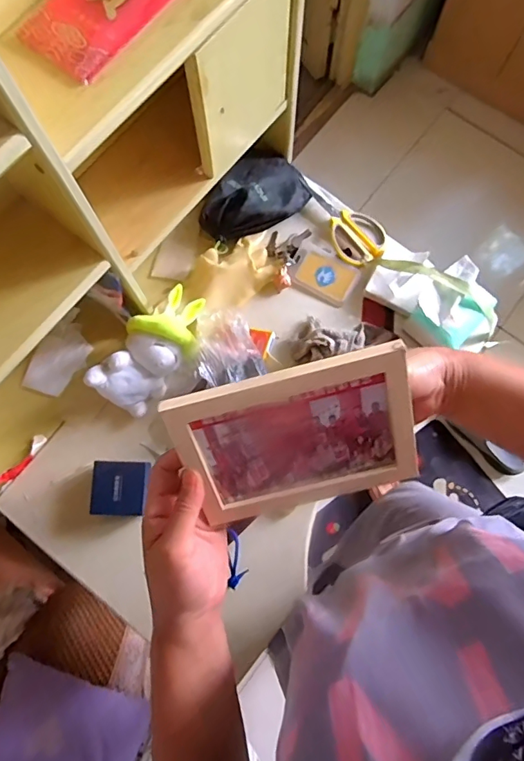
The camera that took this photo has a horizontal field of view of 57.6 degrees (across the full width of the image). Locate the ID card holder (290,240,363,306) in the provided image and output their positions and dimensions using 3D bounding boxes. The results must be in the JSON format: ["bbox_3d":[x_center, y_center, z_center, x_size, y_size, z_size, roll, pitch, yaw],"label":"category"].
[{"bbox_3d":[0.103,-0.178,0.785,0.104,0.015,0.069,31,78,7],"label":"ID card holder"}]

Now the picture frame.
[{"bbox_3d":[0.028,0.046,0.355,0.165,0.123,0.016,-14,32,5],"label":"picture frame"}]

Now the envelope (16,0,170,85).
[{"bbox_3d":[-0.149,-0.366,0.462,0.090,0.009,0.164,36,79,8],"label":"envelope"}]

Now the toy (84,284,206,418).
[{"bbox_3d":[-0.156,-0.047,0.715,0.095,0.095,0.203,36,79,8],"label":"toy"}]

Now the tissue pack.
[{"bbox_3d":[0.276,-0.127,0.762,0.124,0.071,0.202,-40,79,-9],"label":"tissue pack"}]

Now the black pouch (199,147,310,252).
[{"bbox_3d":[-0.019,-0.313,0.799,0.186,0.050,0.123,-30,78,-7],"label":"black pouch"}]

